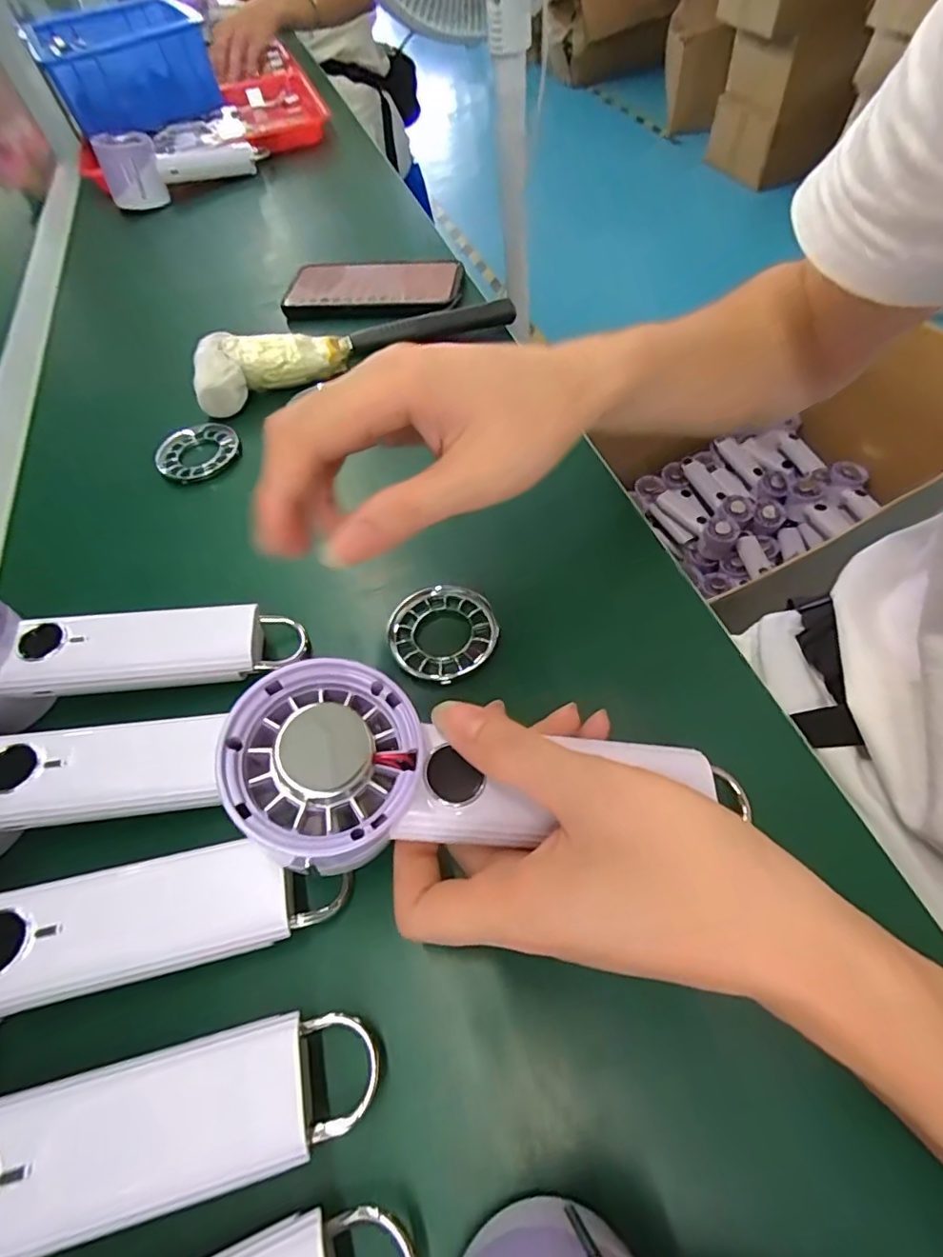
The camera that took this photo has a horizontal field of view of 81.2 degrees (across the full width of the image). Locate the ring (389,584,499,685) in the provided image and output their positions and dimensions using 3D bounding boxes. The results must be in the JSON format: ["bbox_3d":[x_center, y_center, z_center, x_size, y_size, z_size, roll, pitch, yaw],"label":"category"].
[{"bbox_3d":[-0.015,0.002,0.293,0.055,0.010,0.057,-3,57,5],"label":"ring"}]

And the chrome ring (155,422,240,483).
[{"bbox_3d":[-0.194,-0.126,0.391,0.056,0.010,0.052,-3,57,5],"label":"chrome ring"}]

